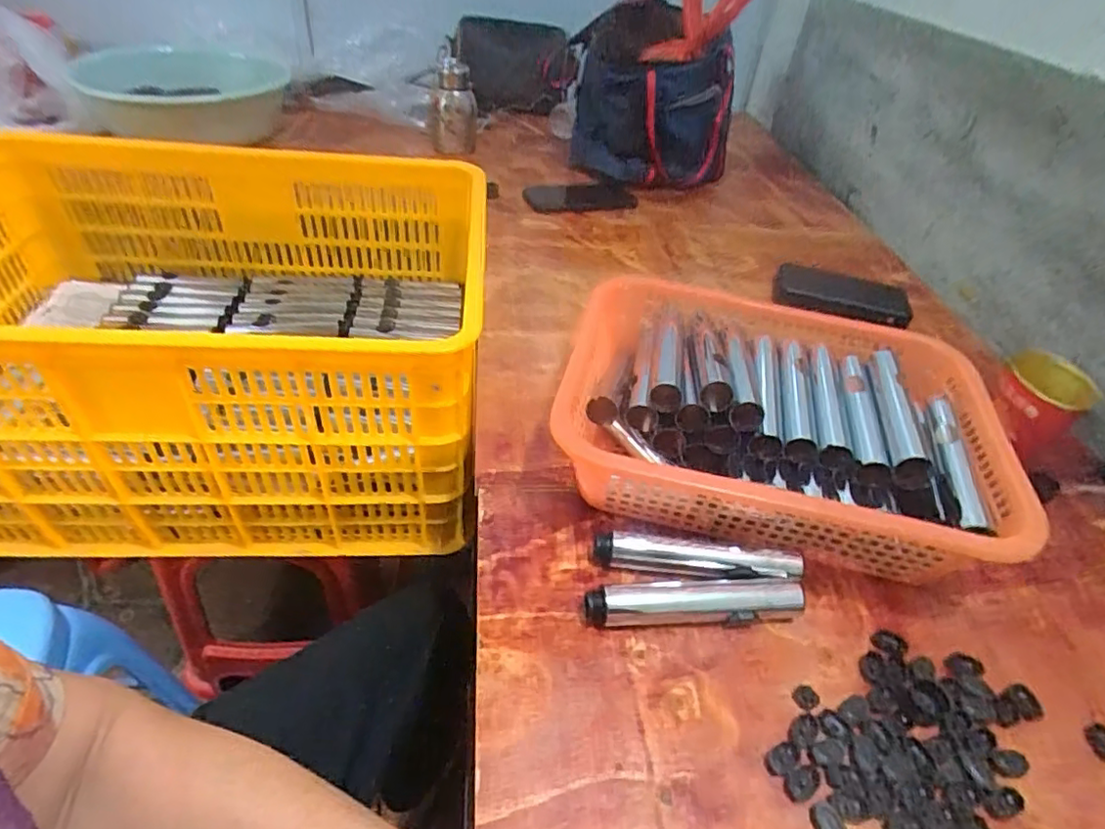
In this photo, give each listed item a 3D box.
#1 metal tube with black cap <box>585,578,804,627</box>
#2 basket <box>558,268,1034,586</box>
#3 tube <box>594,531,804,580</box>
[{"bbox_3d":[0.099,0.132,0.429,0.150,0.024,0.025,0,42,-6],"label":"metal tube with black cap"},{"bbox_3d":[0.185,0.012,0.517,0.314,0.106,0.245,13,42,9],"label":"basket"},{"bbox_3d":[0.107,0.108,0.452,0.150,0.026,0.026,6,41,1],"label":"tube"}]

